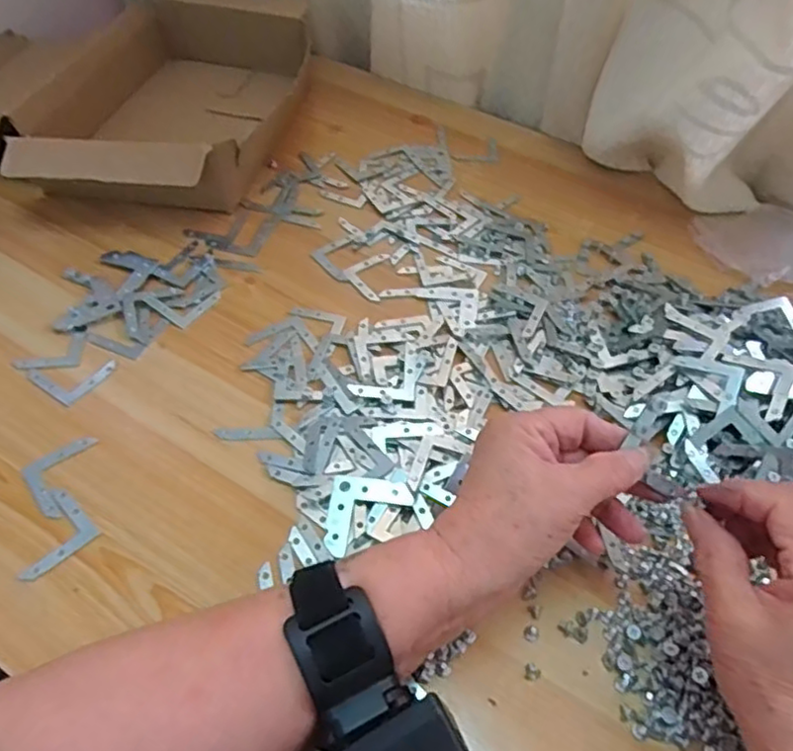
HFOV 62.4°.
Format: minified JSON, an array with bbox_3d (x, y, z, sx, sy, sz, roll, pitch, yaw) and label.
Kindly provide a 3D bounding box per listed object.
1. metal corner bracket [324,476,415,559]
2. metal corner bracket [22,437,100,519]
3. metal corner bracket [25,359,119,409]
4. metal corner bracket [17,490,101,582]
[{"bbox_3d":[-0.016,0.079,0.360,0.044,0.004,0.044,6,61,11],"label":"metal corner bracket"},{"bbox_3d":[-0.187,0.057,0.375,0.041,0.004,0.041,-30,58,-25],"label":"metal corner bracket"},{"bbox_3d":[-0.213,-0.002,0.428,0.040,0.004,0.042,27,53,18],"label":"metal corner bracket"},{"bbox_3d":[-0.188,0.085,0.352,0.041,0.004,0.041,-34,60,-28],"label":"metal corner bracket"}]

